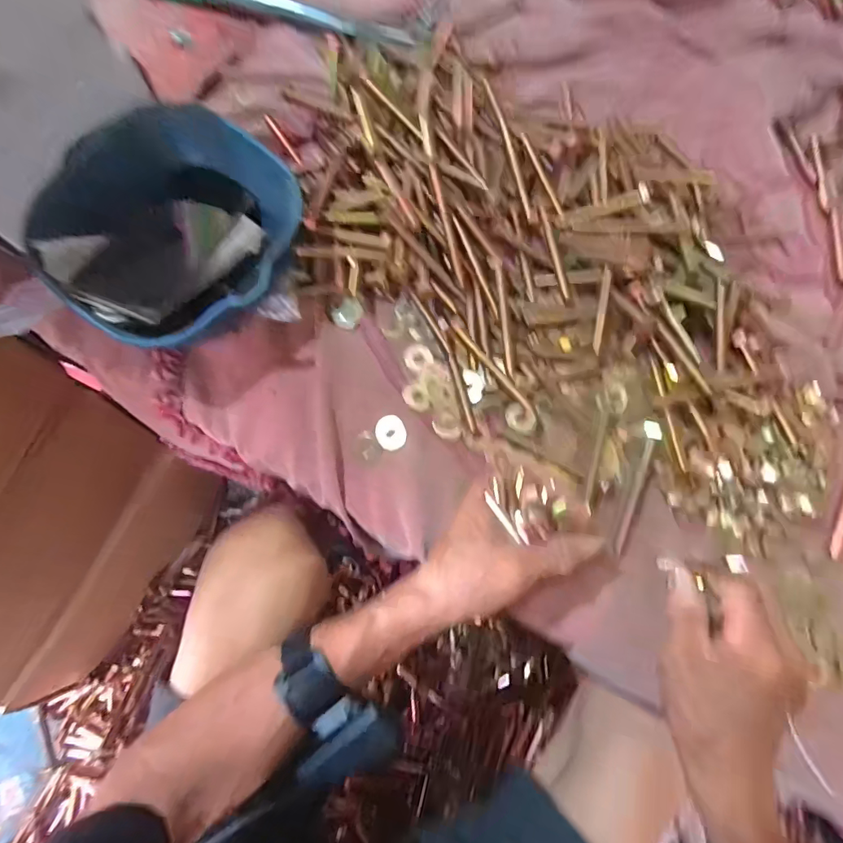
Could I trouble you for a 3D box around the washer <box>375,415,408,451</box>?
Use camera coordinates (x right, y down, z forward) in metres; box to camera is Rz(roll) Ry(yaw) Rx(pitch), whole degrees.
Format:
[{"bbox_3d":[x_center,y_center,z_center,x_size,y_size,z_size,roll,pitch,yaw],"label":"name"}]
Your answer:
[{"bbox_3d":[-0.026,0.009,0.418,0.026,0.004,0.030,-13,77,-4],"label":"washer"}]

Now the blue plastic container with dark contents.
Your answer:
[{"bbox_3d":[-0.198,-0.149,0.411,0.181,0.081,0.185,31,78,6],"label":"blue plastic container with dark contents"}]

